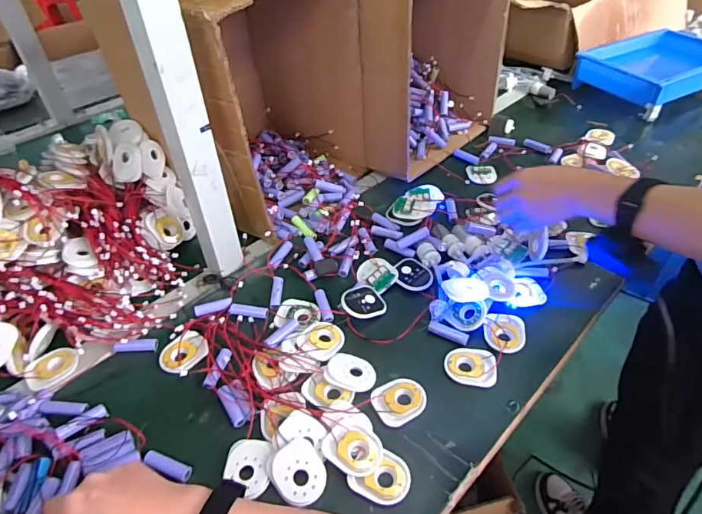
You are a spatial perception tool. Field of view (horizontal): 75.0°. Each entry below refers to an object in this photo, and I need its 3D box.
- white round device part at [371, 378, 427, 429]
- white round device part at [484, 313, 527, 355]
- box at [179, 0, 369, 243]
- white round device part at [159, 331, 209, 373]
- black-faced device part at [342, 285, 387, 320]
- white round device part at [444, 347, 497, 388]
[{"bbox_3d":[0.053,0.156,0.497,0.055,0.008,0.049,-26,48,-23],"label":"white round device part"},{"bbox_3d":[0.187,0.093,0.556,0.048,0.013,0.057,11,45,14],"label":"white round device part"},{"bbox_3d":[-0.158,-0.261,0.714,0.258,0.327,0.280,27,51,27],"label":"box"},{"bbox_3d":[-0.202,0.115,0.555,0.053,0.012,0.057,24,49,25],"label":"white round device part"},{"bbox_3d":[0.016,0.058,0.595,0.058,0.009,0.050,-13,49,-37],"label":"black-faced device part"},{"bbox_3d":[0.138,0.126,0.527,0.057,0.006,0.048,8,44,11],"label":"white round device part"}]

